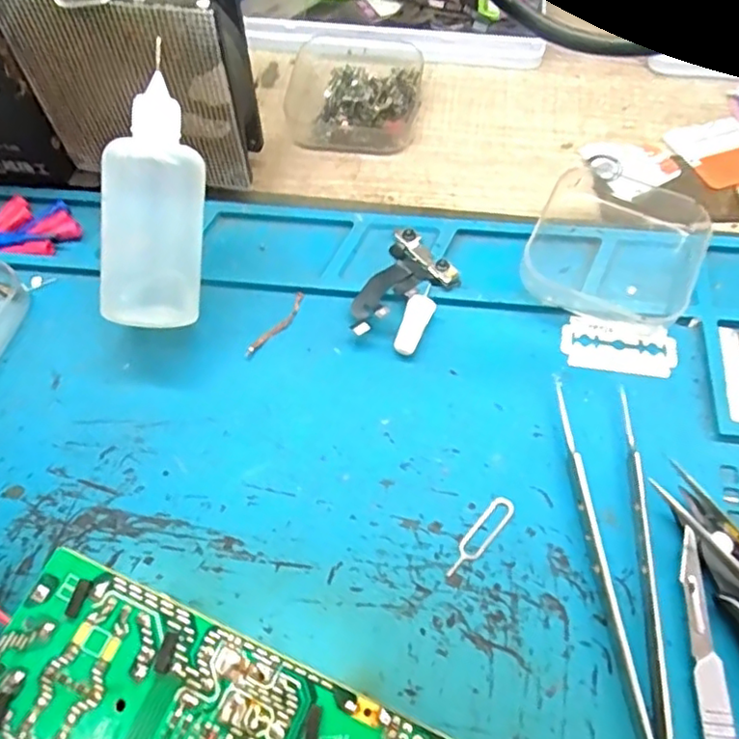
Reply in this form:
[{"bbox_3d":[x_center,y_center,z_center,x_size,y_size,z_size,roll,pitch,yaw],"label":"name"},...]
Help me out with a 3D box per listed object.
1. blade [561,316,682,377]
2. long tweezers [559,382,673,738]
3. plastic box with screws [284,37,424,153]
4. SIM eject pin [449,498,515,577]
[{"bbox_3d":[0.096,-0.009,0.240,0.043,0.004,0.021,8,70,6],"label":"blade"},{"bbox_3d":[0.083,0.076,0.194,0.024,0.009,0.150,0,63,2],"label":"long tweezers"},{"bbox_3d":[-0.007,-0.135,0.299,0.061,0.021,0.061,4,64,4],"label":"plastic box with screws"},{"bbox_3d":[0.037,0.056,0.210,0.008,0.004,0.033,40,72,13],"label":"SIM eject pin"}]

